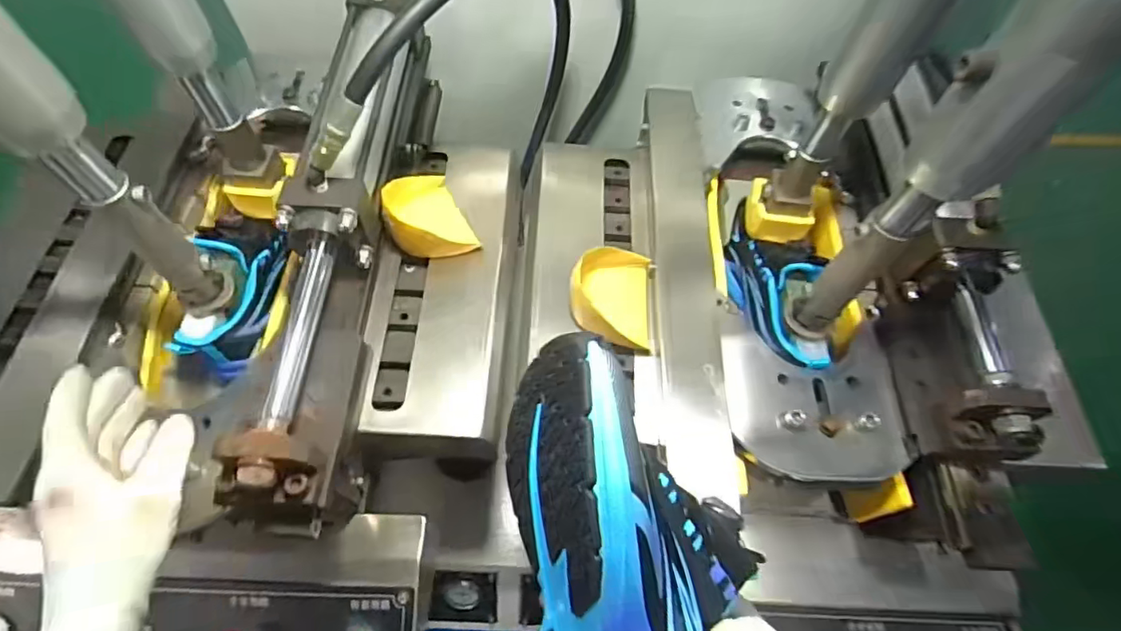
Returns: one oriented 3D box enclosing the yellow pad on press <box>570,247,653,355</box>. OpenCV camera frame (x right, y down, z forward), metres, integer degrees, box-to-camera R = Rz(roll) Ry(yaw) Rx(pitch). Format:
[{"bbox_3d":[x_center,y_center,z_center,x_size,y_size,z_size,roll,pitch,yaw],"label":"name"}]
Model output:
[{"bbox_3d":[0.049,-0.016,0.546,0.079,0.054,0.094,5,61,-1],"label":"yellow pad on press"}]

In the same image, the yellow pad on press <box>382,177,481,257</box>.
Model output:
[{"bbox_3d":[-0.141,-0.109,0.580,0.083,0.046,0.112,-24,66,-15],"label":"yellow pad on press"}]

